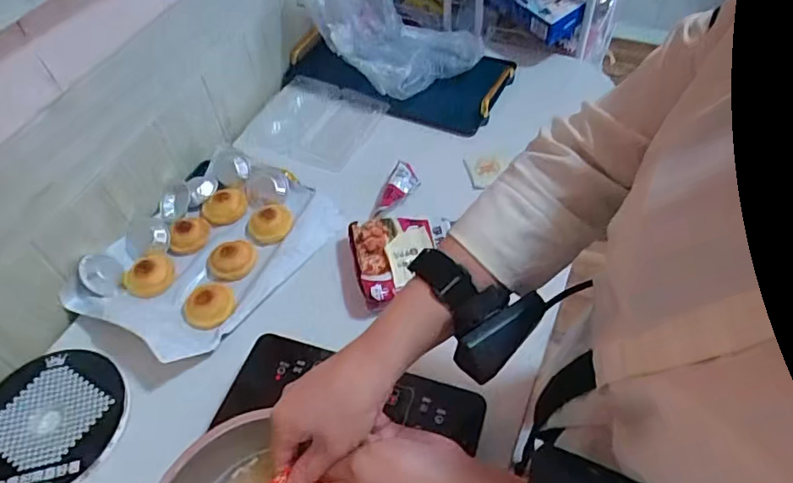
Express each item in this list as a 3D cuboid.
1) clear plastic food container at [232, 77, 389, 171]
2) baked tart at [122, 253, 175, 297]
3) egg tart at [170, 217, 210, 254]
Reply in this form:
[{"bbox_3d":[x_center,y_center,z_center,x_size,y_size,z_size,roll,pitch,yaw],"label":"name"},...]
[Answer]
[{"bbox_3d":[-0.156,-0.214,0.976,0.216,0.030,0.216,19,55,17],"label":"clear plastic food container"},{"bbox_3d":[-0.346,0.044,0.775,0.065,0.019,0.065,-2,51,2],"label":"baked tart"},{"bbox_3d":[-0.304,-0.011,0.816,0.052,0.022,0.048,-9,51,-4],"label":"egg tart"}]

